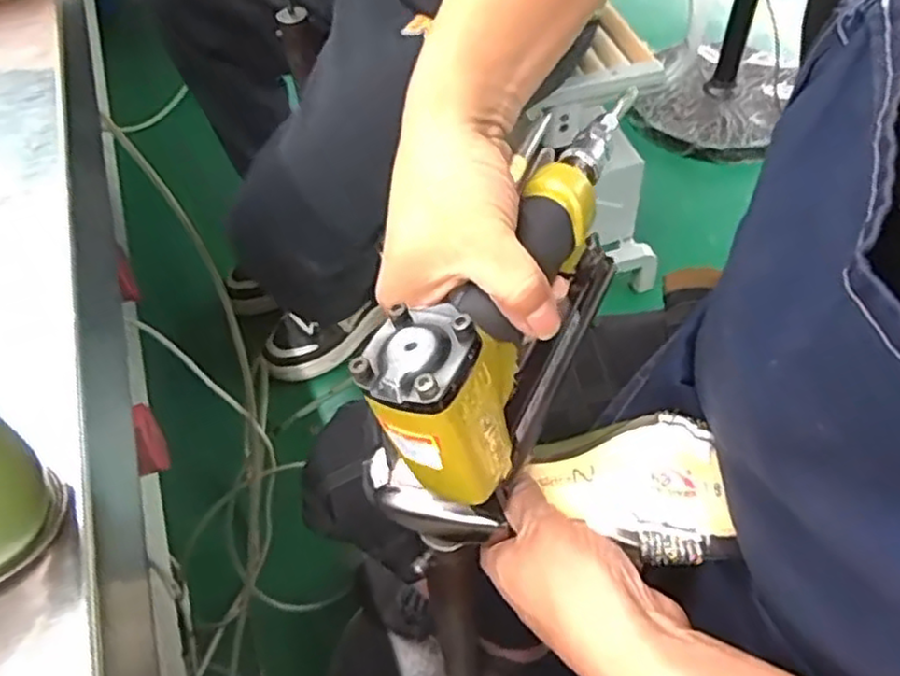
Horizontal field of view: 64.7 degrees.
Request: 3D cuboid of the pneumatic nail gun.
[{"bbox_3d":[0.030,-0.015,0.388,0.075,0.164,0.222,23,58,21],"label":"pneumatic nail gun"}]

